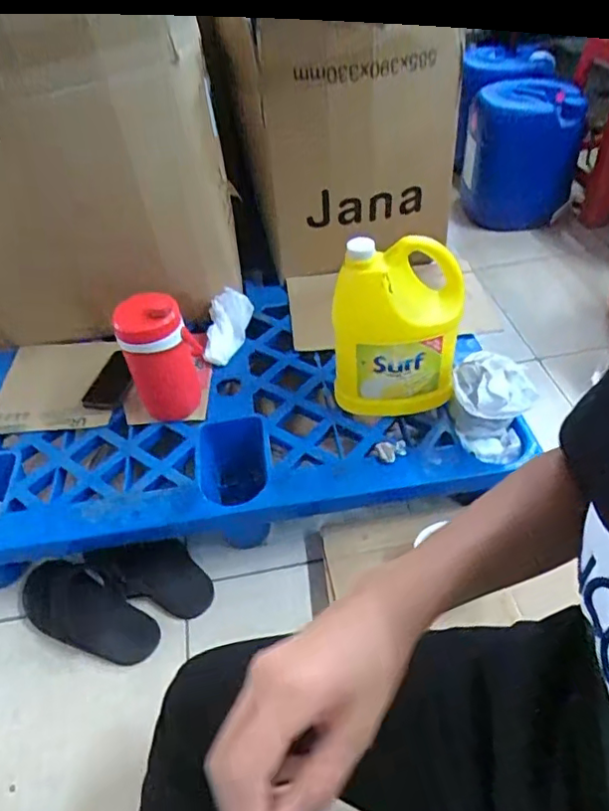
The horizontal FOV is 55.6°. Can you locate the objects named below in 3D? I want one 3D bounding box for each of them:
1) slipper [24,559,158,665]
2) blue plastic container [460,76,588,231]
[{"bbox_3d":[-0.350,0.338,0.944,0.254,0.049,0.109,15,45,20],"label":"slipper"},{"bbox_3d":[0.590,-0.687,1.579,0.276,0.356,0.278,16,45,20],"label":"blue plastic container"}]

